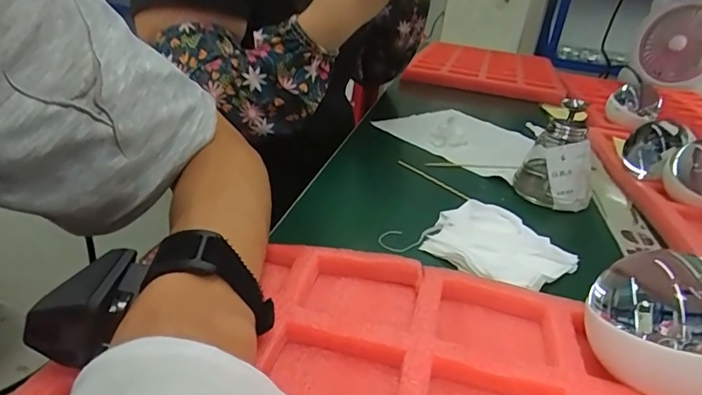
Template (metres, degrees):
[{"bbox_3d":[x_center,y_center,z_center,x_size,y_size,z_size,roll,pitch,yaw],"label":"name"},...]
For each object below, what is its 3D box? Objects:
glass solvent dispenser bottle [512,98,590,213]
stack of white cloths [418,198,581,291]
[{"bbox_3d":[0.223,-0.050,0.510,0.073,0.097,0.065,14,25,16],"label":"glass solvent dispenser bottle"},{"bbox_3d":[0.126,0.038,0.404,0.116,0.018,0.103,15,26,20],"label":"stack of white cloths"}]

